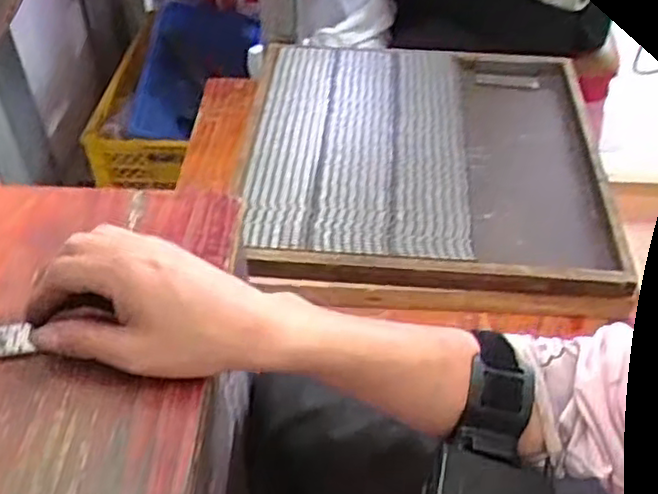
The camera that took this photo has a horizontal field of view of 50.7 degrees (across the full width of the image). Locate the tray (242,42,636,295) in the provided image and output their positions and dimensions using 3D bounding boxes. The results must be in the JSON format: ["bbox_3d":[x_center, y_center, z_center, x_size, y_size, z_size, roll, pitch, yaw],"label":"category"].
[{"bbox_3d":[0.108,-0.112,0.783,0.382,0.038,0.384,5,45,4],"label":"tray"}]

